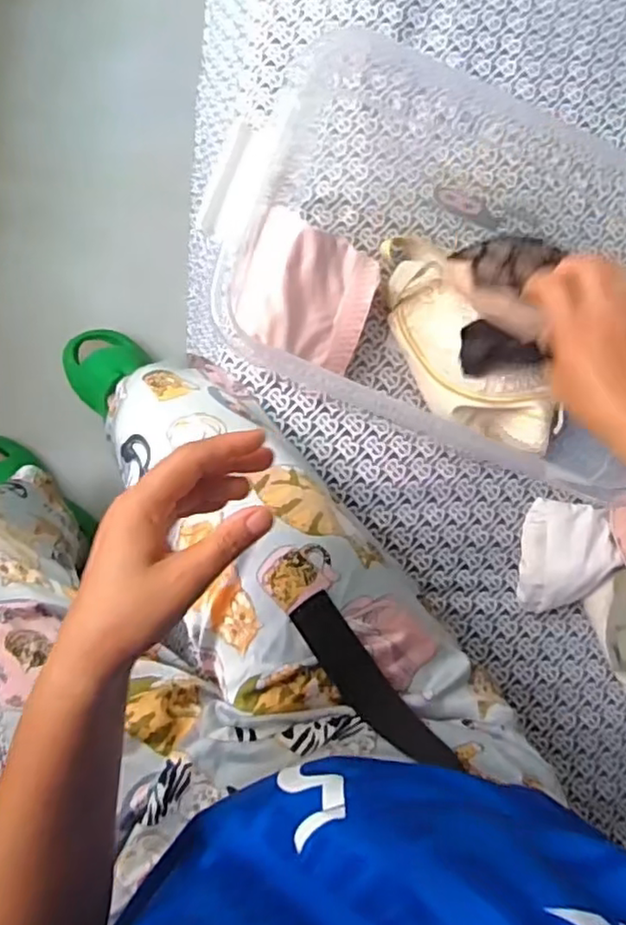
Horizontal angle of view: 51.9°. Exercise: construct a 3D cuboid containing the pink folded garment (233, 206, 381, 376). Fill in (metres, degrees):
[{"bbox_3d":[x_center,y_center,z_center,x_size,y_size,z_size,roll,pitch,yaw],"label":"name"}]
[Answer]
[{"bbox_3d":[-0.005,-0.143,0.557,0.109,0.041,0.114,20,83,-7],"label":"pink folded garment"}]

